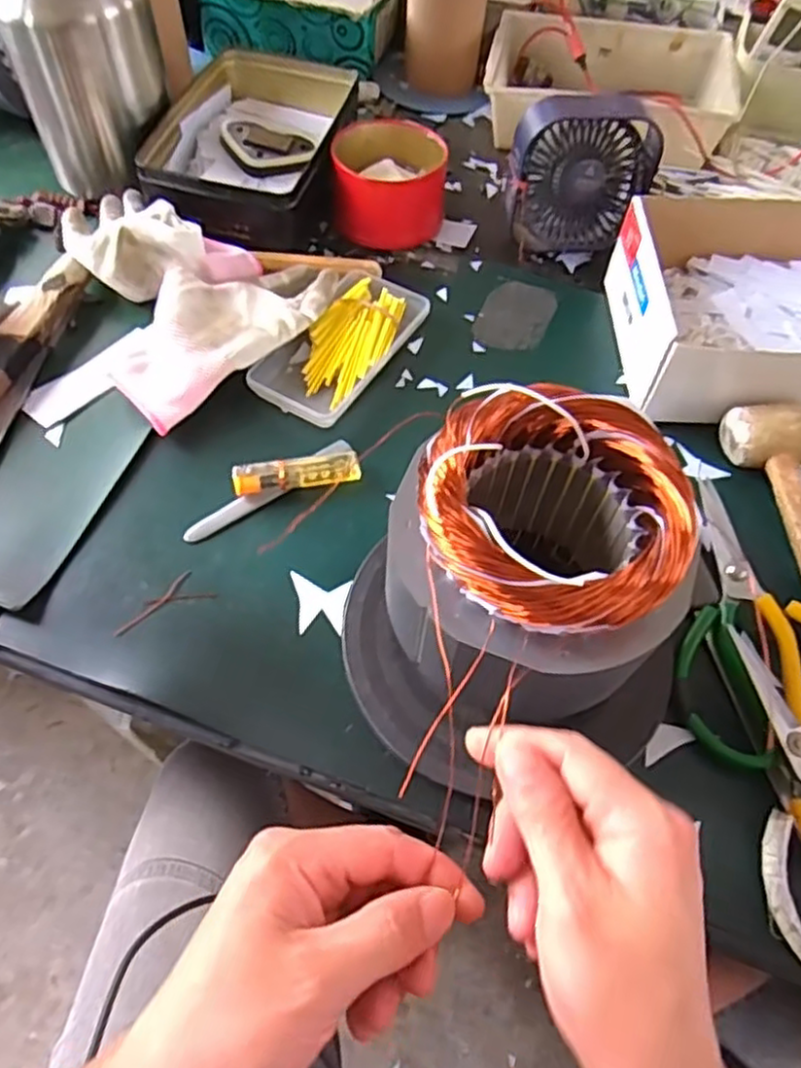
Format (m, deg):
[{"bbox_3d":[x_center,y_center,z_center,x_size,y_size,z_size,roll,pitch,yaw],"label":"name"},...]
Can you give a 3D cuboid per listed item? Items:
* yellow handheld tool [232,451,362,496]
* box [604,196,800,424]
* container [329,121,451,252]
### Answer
[{"bbox_3d":[-0.072,-0.043,0.492,0.087,0.016,0.023,-11,60,-8],"label":"yellow handheld tool"},{"bbox_3d":[0.297,-0.175,0.548,0.240,0.075,0.184,3,59,0],"label":"box"},{"bbox_3d":[-0.010,-0.318,0.637,0.098,0.058,0.096,1,59,-1],"label":"container"}]

